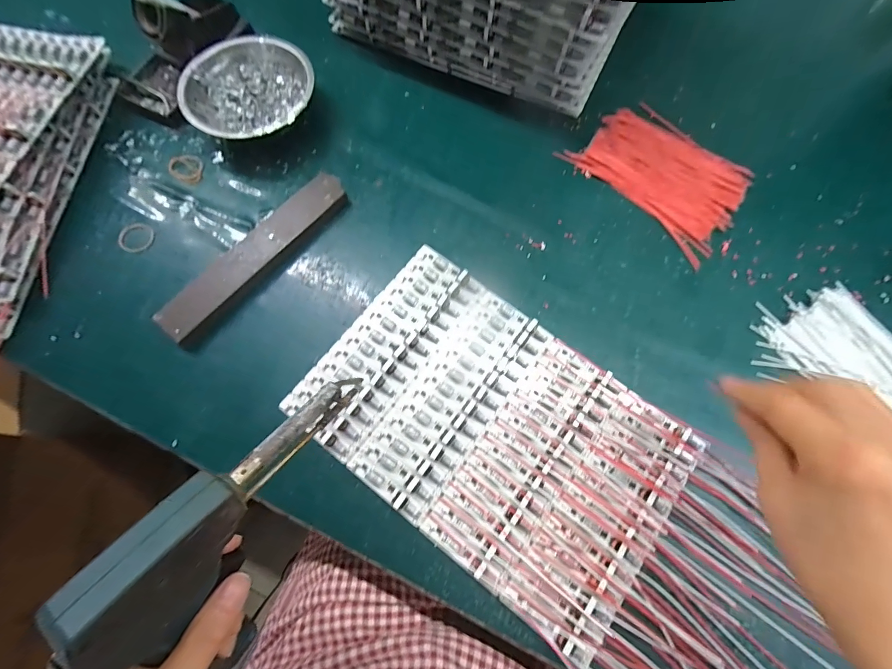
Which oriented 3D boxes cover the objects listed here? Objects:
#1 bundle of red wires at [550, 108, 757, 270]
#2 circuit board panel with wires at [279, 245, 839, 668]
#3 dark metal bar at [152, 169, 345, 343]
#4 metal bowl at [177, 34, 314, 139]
[{"bbox_3d":[0.221,-0.167,0.398,0.165,0.011,0.115,43,78,11],"label":"bundle of red wires"},{"bbox_3d":[0.090,0.114,0.307,0.428,0.016,0.193,38,77,10],"label":"circuit board panel with wires"},{"bbox_3d":[-0.174,-0.076,0.365,0.036,0.024,0.202,39,77,10],"label":"dark metal bar"},{"bbox_3d":[-0.197,-0.244,0.404,0.127,0.050,0.127,0,74,0],"label":"metal bowl"}]

